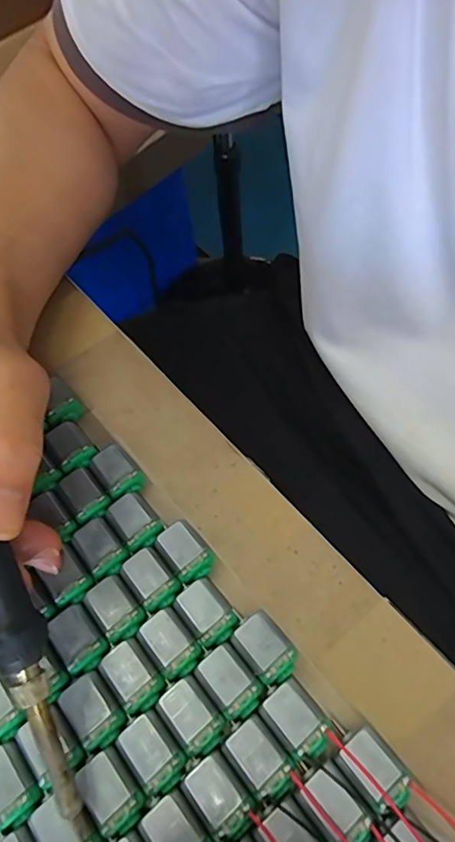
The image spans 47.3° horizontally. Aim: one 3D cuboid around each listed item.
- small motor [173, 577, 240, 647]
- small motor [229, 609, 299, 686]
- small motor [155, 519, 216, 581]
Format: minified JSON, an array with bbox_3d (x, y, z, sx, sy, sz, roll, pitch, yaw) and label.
[{"bbox_3d":[-0.010,0.085,0.229,0.019,0.016,0.027,-38,66,-16],"label":"small motor"},{"bbox_3d":[0.014,0.095,0.221,0.019,0.016,0.030,-37,65,-15],"label":"small motor"},{"bbox_3d":[-0.019,0.062,0.241,0.018,0.015,0.027,-37,66,-15],"label":"small motor"}]

